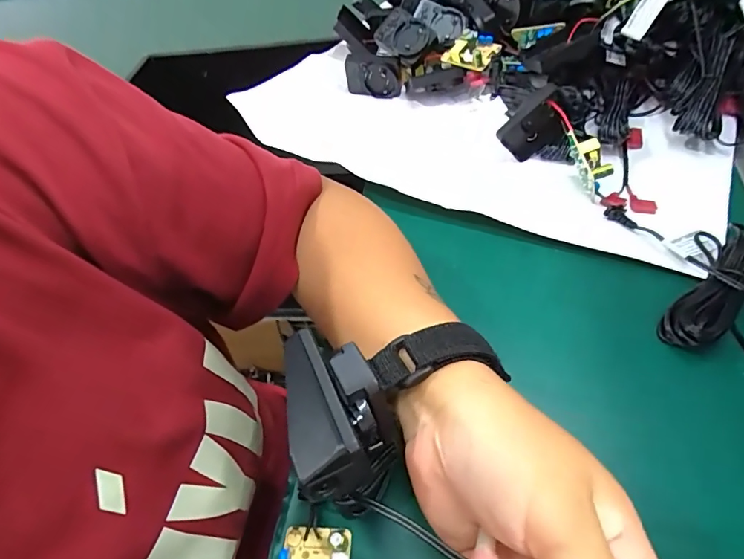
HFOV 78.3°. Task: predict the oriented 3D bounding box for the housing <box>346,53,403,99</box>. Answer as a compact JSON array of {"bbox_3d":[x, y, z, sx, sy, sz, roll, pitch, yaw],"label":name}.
[{"bbox_3d":[0.001,-0.217,0.484,0.059,0.043,0.018,14,55,17],"label":"housing"}]

